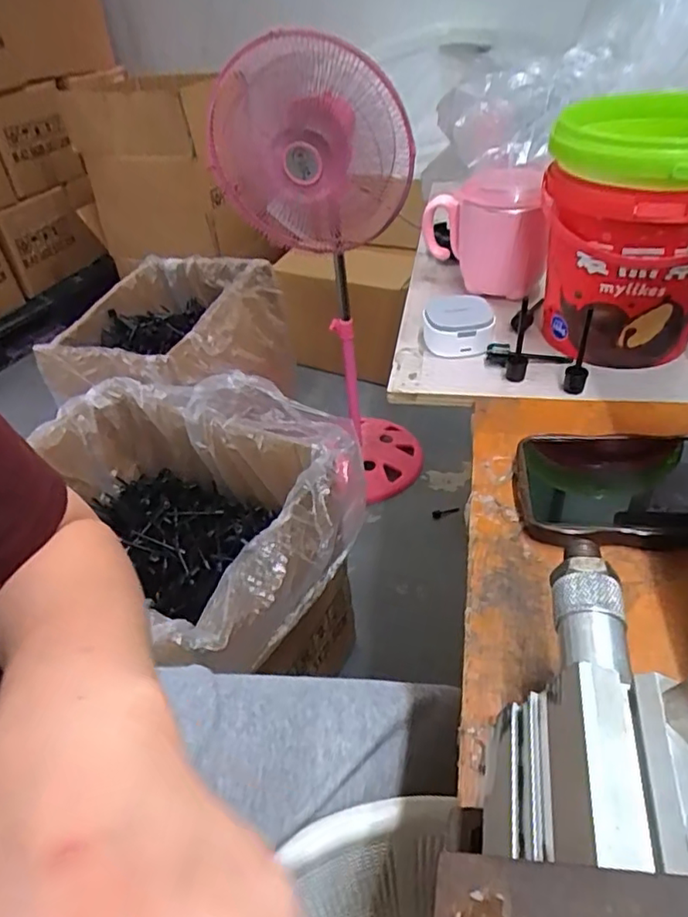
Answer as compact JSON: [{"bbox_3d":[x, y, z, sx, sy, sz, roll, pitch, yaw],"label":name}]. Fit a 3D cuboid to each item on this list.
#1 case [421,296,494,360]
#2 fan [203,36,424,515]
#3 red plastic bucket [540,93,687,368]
[{"bbox_3d":[0.091,-0.106,0.474,0.053,0.029,0.052,2,41,10],"label":"case"},{"bbox_3d":[-0.032,-0.324,1.197,0.338,0.842,0.299,-9,41,-3],"label":"fan"},{"bbox_3d":[0.207,-0.157,0.422,0.127,0.153,0.130,15,45,23],"label":"red plastic bucket"}]

